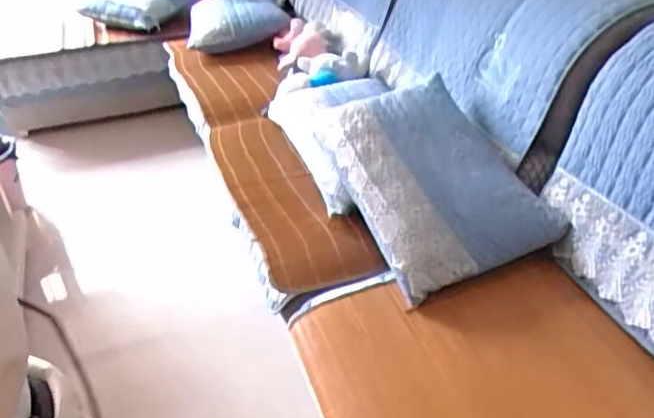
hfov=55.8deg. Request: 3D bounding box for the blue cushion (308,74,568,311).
[{"bbox_3d":[0.247,-0.091,1.536,0.414,0.130,0.650,-13,52,-13],"label":"blue cushion"}]

